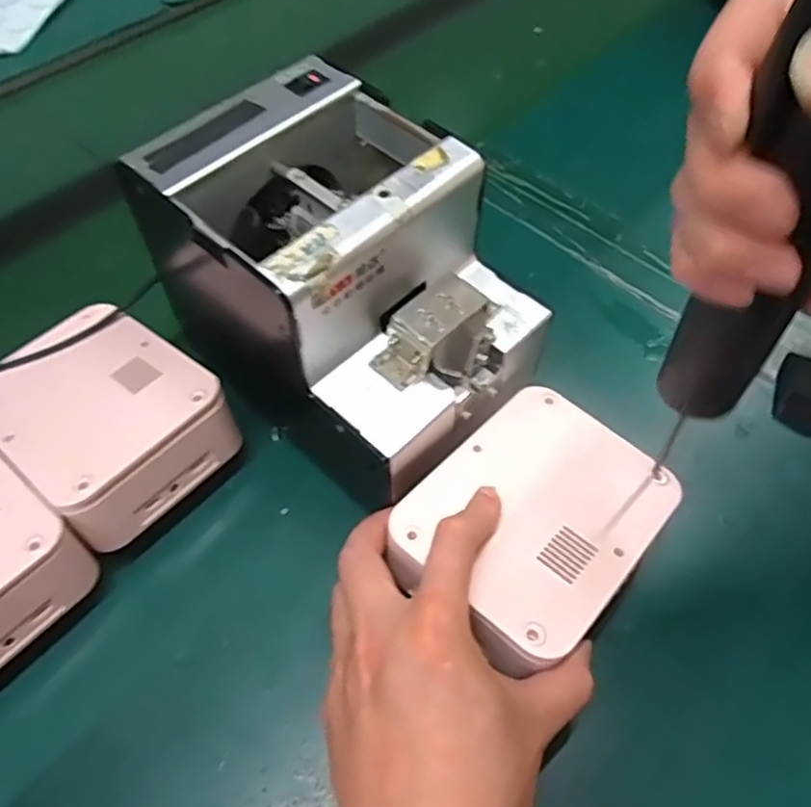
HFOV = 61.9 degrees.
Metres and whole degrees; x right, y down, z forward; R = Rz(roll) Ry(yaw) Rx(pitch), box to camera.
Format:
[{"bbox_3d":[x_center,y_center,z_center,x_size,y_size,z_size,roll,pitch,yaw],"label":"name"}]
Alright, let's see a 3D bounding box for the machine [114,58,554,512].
[{"bbox_3d":[-0.027,-0.057,0.364,0.170,0.156,0.121,36,64,24],"label":"machine"}]

